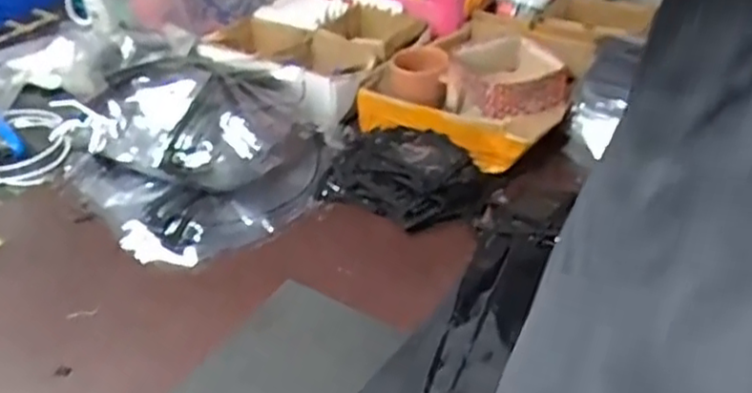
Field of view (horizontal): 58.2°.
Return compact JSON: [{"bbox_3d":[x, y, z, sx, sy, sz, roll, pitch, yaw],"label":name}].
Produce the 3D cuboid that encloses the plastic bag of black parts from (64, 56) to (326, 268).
[{"bbox_3d":[-0.212,-0.074,0.870,0.326,0.129,0.276,-25,41,-25],"label":"plastic bag of black parts"}]

